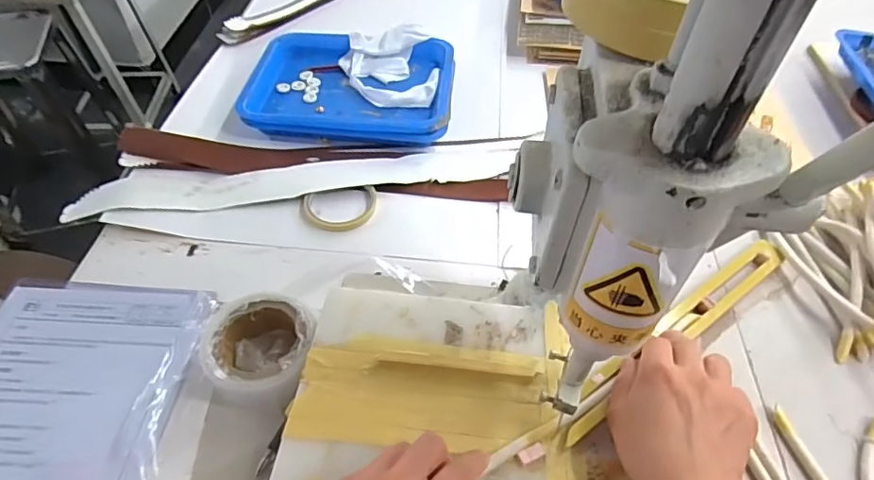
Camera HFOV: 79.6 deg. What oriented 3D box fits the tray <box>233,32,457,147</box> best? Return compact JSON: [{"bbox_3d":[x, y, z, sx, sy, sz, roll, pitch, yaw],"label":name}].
[{"bbox_3d":[-0.120,-0.239,0.772,0.282,0.036,0.234,4,50,1],"label":"tray"}]

